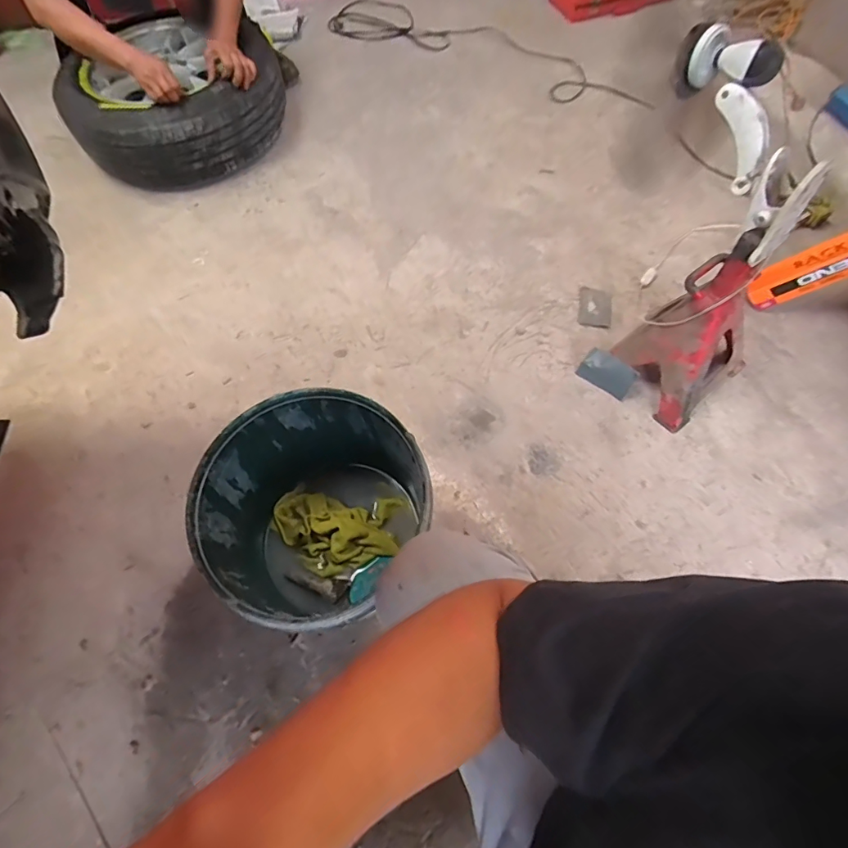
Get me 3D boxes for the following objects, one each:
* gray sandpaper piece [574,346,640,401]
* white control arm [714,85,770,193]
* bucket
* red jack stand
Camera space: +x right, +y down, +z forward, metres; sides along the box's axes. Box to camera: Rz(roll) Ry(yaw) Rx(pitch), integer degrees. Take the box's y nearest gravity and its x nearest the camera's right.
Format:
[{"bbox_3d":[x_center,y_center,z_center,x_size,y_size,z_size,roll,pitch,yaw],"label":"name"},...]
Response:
[{"bbox_3d":[0.388,-0.111,0.981,0.113,0.075,0.018,37,46,21],"label":"gray sandpaper piece"},{"bbox_3d":[0.459,-0.411,0.663,0.030,0.062,0.144,-21,100,-8],"label":"white control arm"},{"bbox_3d":[-0.150,0.140,0.709,0.288,0.257,0.292,-1,62,2],"label":"bucket"},{"bbox_3d":[0.526,-0.178,0.891,0.222,0.306,0.209,-42,70,-16],"label":"red jack stand"}]

